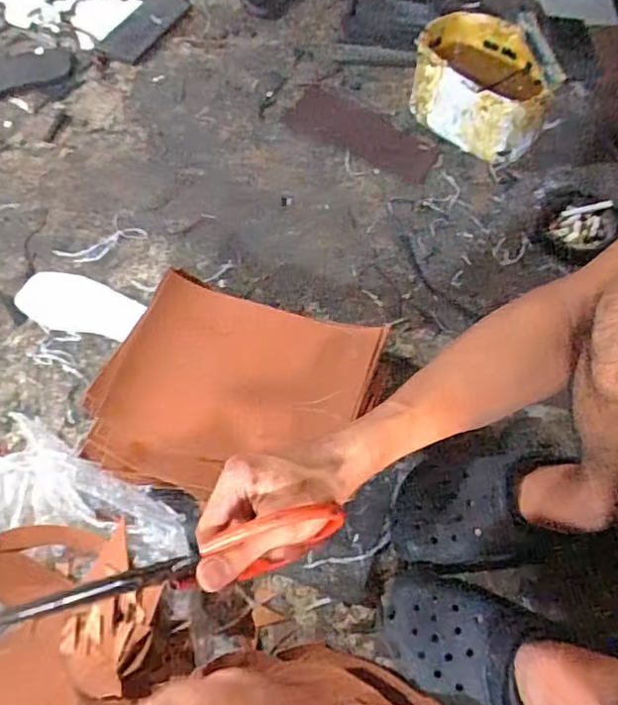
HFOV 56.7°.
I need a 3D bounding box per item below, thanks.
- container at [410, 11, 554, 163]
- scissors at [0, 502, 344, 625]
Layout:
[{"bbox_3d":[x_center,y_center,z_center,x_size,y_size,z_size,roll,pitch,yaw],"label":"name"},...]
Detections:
[{"bbox_3d":[0.244,-0.379,0.822,0.188,0.112,0.150,20,65,10],"label":"container"},{"bbox_3d":[-0.078,0.137,0.357,0.209,0.062,0.021,-13,64,-13],"label":"scissors"}]

